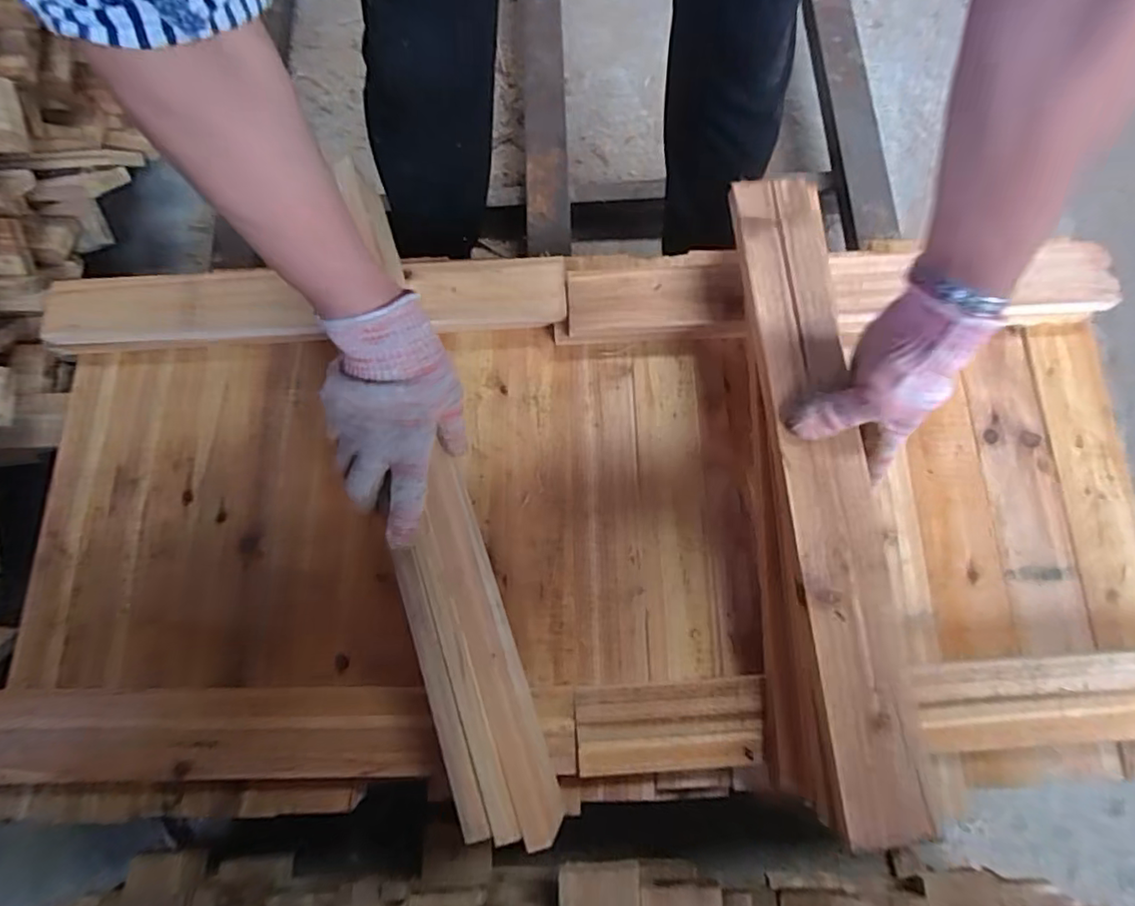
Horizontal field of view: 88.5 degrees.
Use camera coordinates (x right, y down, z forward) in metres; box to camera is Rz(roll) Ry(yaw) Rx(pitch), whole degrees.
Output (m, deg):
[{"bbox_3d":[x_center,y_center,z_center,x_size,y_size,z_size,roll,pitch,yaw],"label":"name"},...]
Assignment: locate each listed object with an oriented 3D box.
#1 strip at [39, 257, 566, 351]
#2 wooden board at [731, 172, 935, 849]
[{"bbox_3d":[-0.255,-0.147,0.583,0.506,0.043,0.075,-3,76,1],"label":"strip"},{"bbox_3d":[0.188,0.010,0.440,0.070,0.020,0.484,-3,75,1],"label":"wooden board"}]

